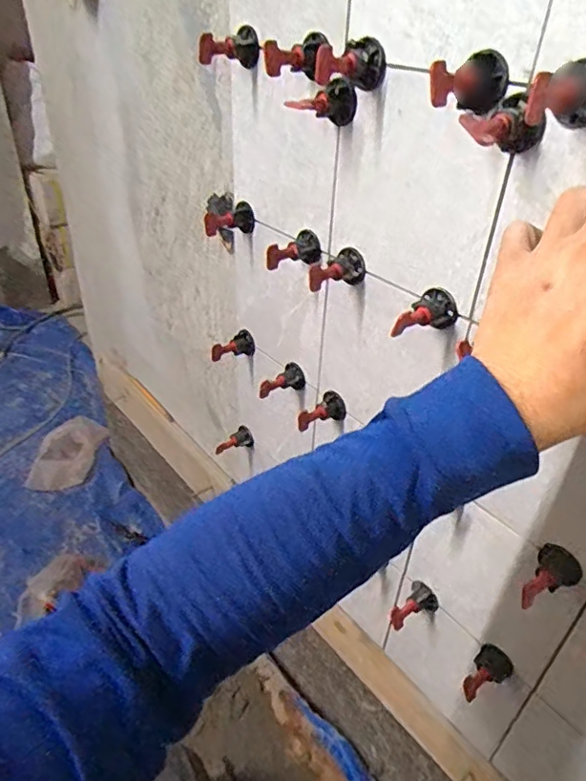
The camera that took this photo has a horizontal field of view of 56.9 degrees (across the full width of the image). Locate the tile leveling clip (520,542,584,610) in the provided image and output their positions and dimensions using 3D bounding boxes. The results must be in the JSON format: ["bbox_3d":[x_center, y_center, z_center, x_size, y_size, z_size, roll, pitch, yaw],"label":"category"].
[{"bbox_3d":[0.184,0.139,0.389,0.030,0.028,0.055,29,44,31],"label":"tile leveling clip"}]

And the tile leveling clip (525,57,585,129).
[{"bbox_3d":[0.140,-0.146,0.271,0.030,0.030,0.045,25,42,27],"label":"tile leveling clip"}]

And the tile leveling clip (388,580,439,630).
[{"bbox_3d":[0.117,0.218,0.541,0.050,0.028,0.029,-34,46,-12],"label":"tile leveling clip"}]

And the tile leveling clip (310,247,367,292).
[{"bbox_3d":[0.036,-0.098,0.450,0.029,0.025,0.045,29,44,31],"label":"tile leveling clip"}]

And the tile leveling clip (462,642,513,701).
[{"bbox_3d":[0.172,0.256,0.486,0.046,0.028,0.030,-26,45,-34],"label":"tile leveling clip"}]

